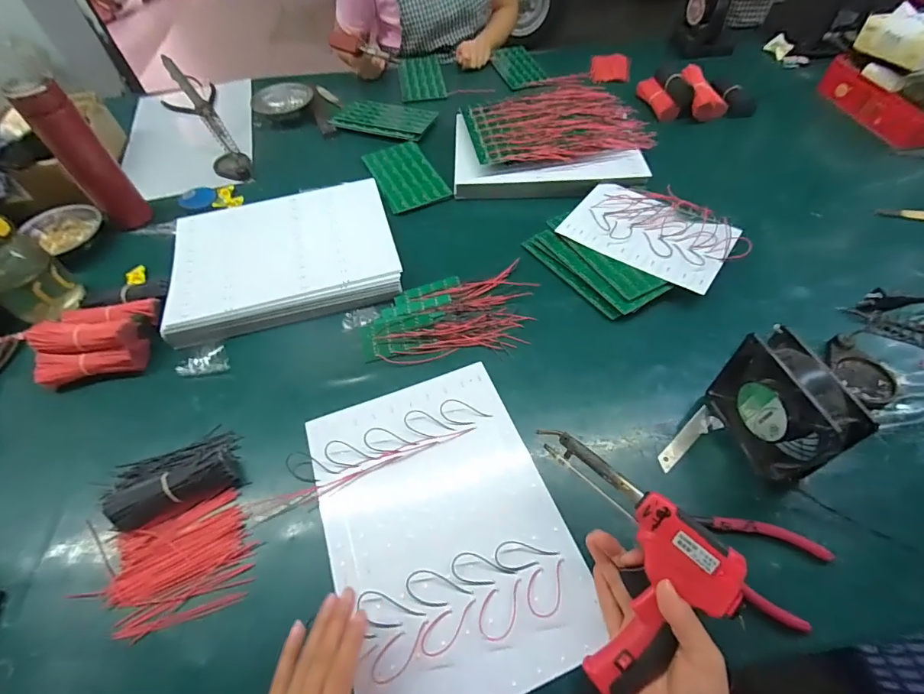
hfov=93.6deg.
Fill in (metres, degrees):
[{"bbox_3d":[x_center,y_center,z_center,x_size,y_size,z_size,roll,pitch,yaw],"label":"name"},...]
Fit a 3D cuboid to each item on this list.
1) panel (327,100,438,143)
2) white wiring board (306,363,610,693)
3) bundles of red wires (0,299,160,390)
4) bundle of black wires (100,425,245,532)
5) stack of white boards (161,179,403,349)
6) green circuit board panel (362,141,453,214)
[{"bbox_3d":[-0.157,-0.479,0.908,0.196,0.010,0.124,16,57,11],"label":"panel"},{"bbox_3d":[-0.023,0.172,0.450,0.213,0.011,0.321,-18,53,-11],"label":"white wiring board"},{"bbox_3d":[-0.493,-0.012,0.587,0.136,0.066,0.115,-10,52,-4],"label":"bundles of red wires"},{"bbox_3d":[-0.324,0.140,0.482,0.139,0.046,0.087,-24,54,-15],"label":"bundle of black wires"},{"bbox_3d":[-0.273,-0.146,0.669,0.326,0.037,0.259,-16,58,-6],"label":"stack of white boards"},{"bbox_3d":[-0.106,-0.318,0.801,0.107,0.010,0.186,-20,58,-15],"label":"green circuit board panel"}]

